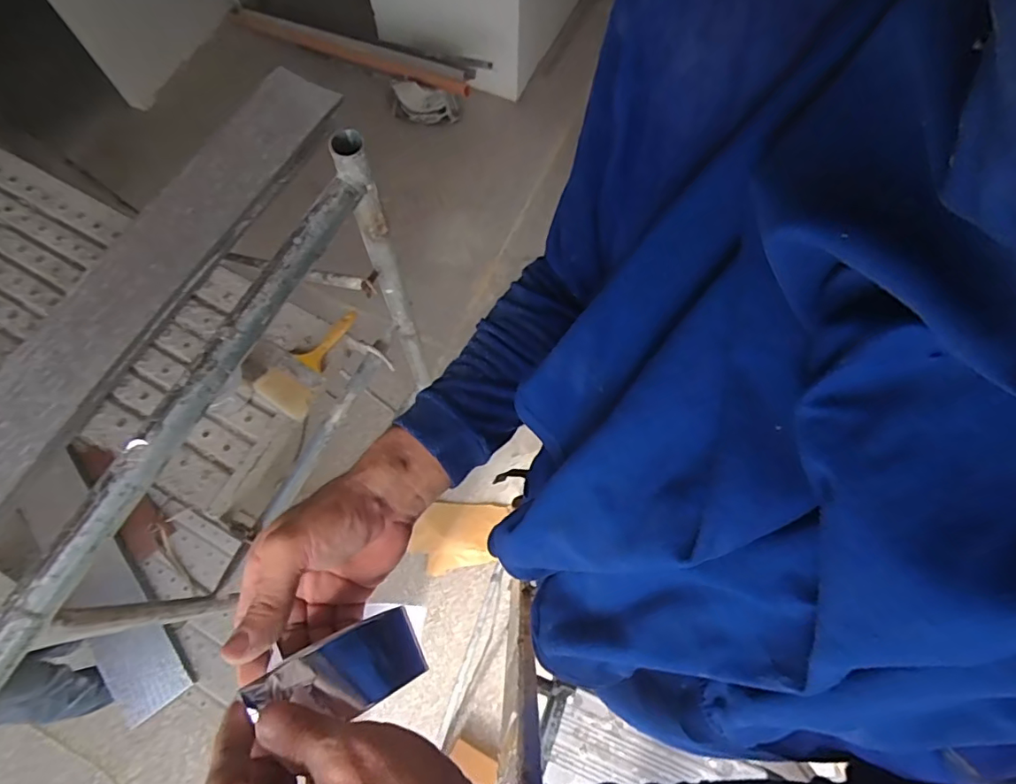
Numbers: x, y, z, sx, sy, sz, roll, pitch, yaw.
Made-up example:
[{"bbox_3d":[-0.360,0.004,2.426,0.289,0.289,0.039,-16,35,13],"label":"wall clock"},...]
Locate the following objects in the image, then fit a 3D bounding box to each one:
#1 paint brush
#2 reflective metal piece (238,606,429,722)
[{"bbox_3d":[-0.357,-0.063,0.955,0.110,0.024,0.215,33,73,11],"label":"paint brush"},{"bbox_3d":[-0.103,0.172,0.322,0.105,0.020,0.048,1,64,-39],"label":"reflective metal piece"}]

